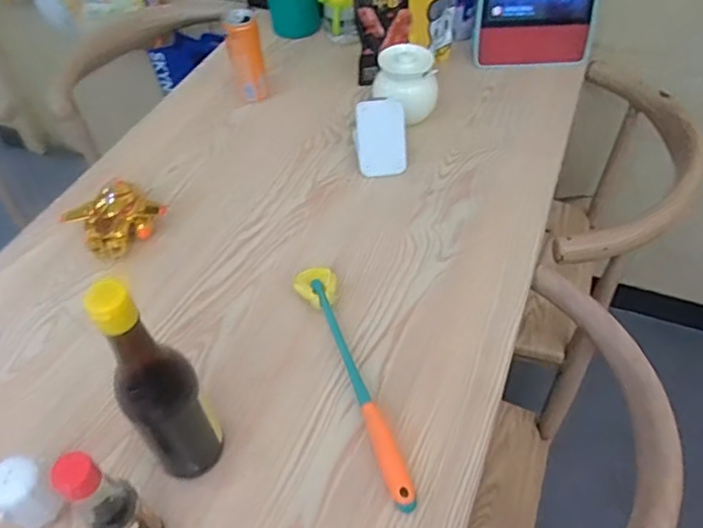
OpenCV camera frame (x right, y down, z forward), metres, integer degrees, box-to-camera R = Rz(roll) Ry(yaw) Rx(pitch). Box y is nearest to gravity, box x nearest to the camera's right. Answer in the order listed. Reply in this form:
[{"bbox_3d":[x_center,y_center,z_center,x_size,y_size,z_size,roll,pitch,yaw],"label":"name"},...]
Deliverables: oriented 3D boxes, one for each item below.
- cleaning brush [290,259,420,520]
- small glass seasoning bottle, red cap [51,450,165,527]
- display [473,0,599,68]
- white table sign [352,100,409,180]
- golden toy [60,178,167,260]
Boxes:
[{"bbox_3d":[0.002,0.125,0.647,0.045,0.026,0.306,-17,52,-11],"label":"cleaning brush"},{"bbox_3d":[-0.195,0.203,0.476,0.039,0.158,0.041,-1,49,1],"label":"small glass seasoning bottle, red cap"},{"bbox_3d":[0.326,-0.451,1.009,0.205,0.188,0.086,4,51,5],"label":"display"},{"bbox_3d":[0.044,-0.187,0.861,0.074,0.110,0.012,-4,16,4],"label":"white table sign"},{"bbox_3d":[-0.323,-0.061,0.793,0.096,0.059,0.105,-1,51,1],"label":"golden toy"}]

